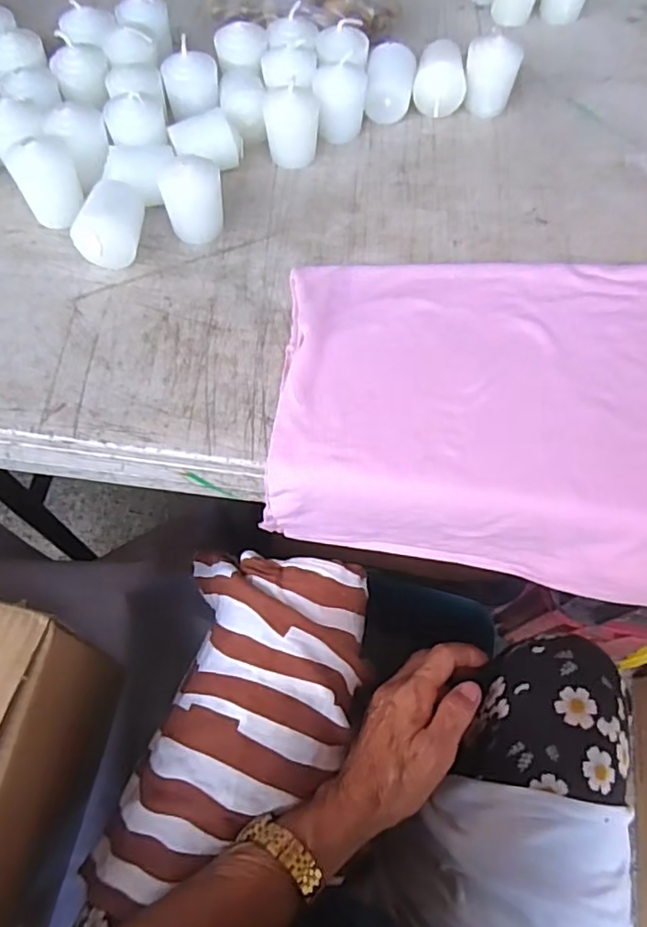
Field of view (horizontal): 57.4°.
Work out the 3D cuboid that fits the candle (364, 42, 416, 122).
[{"bbox_3d":[0.049,-0.284,0.444,0.034,0.034,0.048,6,63,1],"label":"candle"}]

